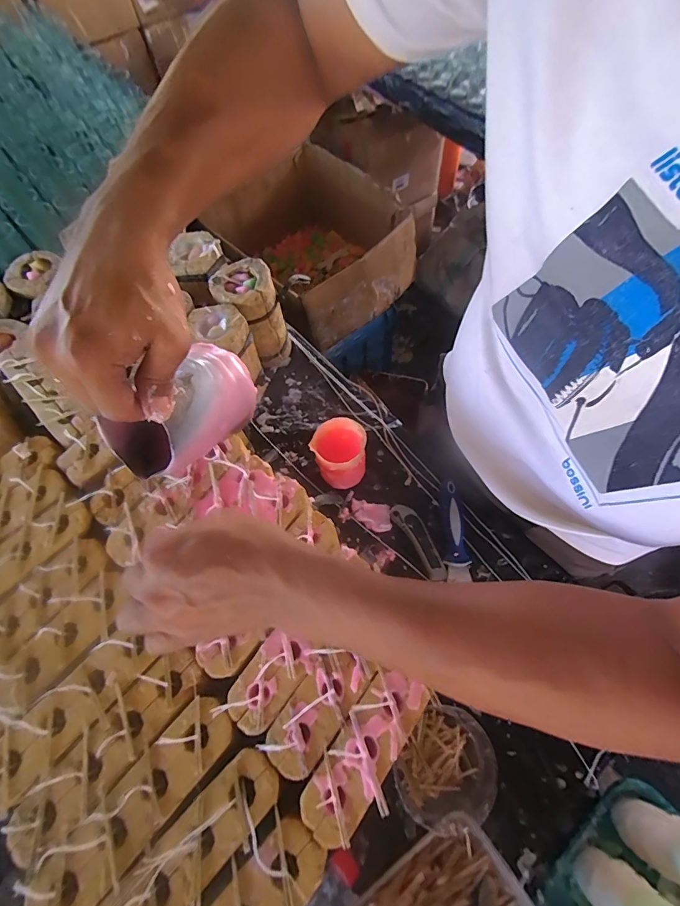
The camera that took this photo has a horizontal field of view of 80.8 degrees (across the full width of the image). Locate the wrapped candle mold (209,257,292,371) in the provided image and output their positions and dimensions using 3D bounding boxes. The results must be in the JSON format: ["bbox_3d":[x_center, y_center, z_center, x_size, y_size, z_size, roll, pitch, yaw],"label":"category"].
[{"bbox_3d":[-0.142,-0.225,0.670,0.099,0.159,0.089,-23,65,-9],"label":"wrapped candle mold"}]

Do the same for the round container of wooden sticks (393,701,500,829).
[{"bbox_3d":[0.112,0.329,0.426,0.102,0.040,0.097,-1,64,1],"label":"round container of wooden sticks"}]

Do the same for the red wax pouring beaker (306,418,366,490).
[{"bbox_3d":[-0.001,0.004,0.586,0.074,0.083,0.079,1,64,2],"label":"red wax pouring beaker"}]

